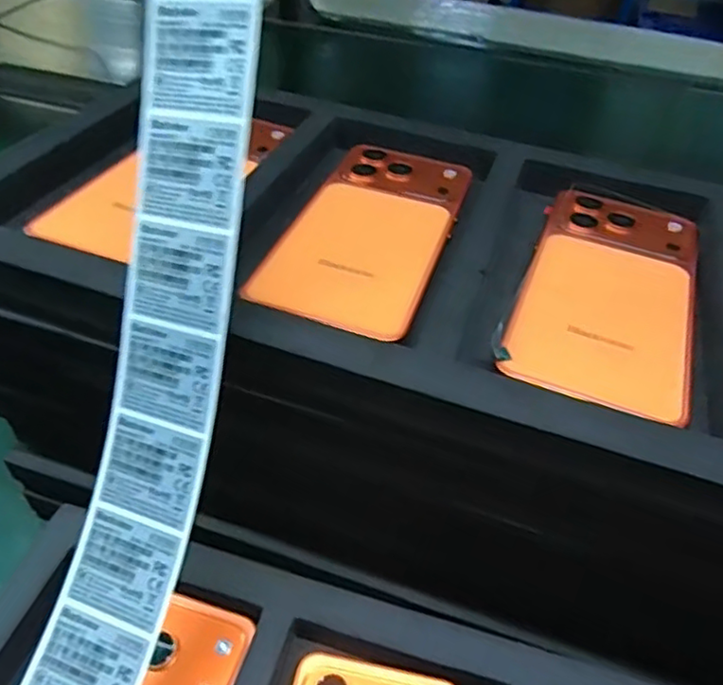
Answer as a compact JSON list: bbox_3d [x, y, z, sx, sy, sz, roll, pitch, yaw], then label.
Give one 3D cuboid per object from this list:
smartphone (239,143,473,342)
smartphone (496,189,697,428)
[{"bbox_3d":[0.005,-0.059,0.314,0.075,0.008,0.160,16,45,12],"label":"smartphone"},{"bbox_3d":[0.117,-0.026,0.291,0.075,0.007,0.150,19,45,15],"label":"smartphone"}]

